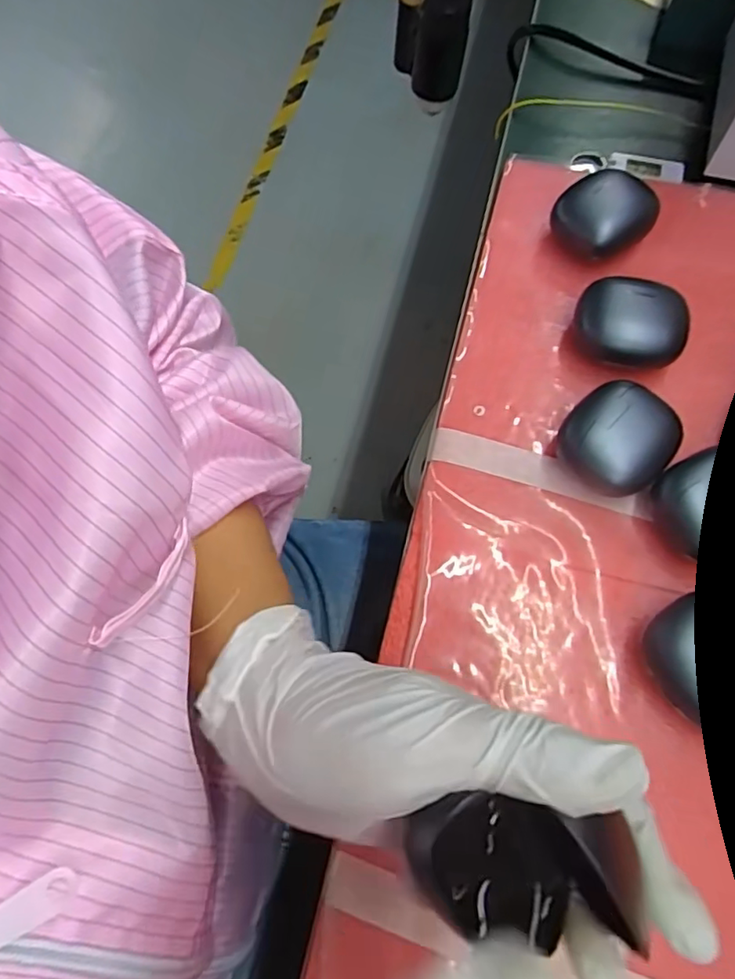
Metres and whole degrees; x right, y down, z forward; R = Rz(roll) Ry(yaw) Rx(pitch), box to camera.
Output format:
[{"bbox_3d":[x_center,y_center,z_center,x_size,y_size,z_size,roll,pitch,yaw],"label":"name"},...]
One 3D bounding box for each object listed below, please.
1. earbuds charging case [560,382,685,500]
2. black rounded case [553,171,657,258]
[{"bbox_3d":[0.124,-0.024,0.286,0.049,0.032,0.046,37,74,16],"label":"earbuds charging case"},{"bbox_3d":[0.138,-0.158,0.340,0.049,0.030,0.047,39,75,16],"label":"black rounded case"}]

